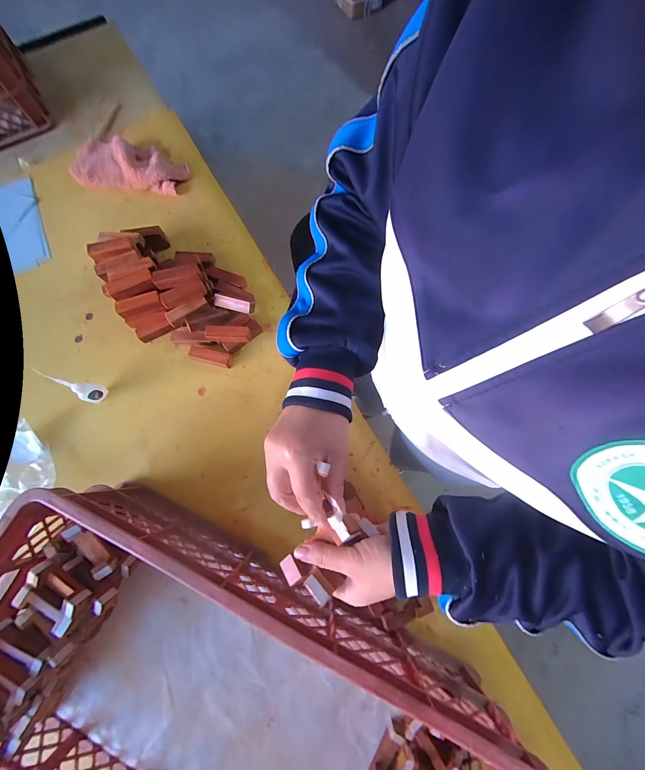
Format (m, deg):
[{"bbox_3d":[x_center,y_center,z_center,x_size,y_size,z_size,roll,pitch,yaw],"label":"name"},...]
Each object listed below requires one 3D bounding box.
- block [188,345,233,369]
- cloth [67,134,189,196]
[{"bbox_3d":[-0.205,-0.052,0.566,0.072,0.023,0.024,12,75,3],"label":"block"},{"bbox_3d":[-0.430,-0.486,0.678,0.248,0.044,0.127,16,75,4],"label":"cloth"}]

